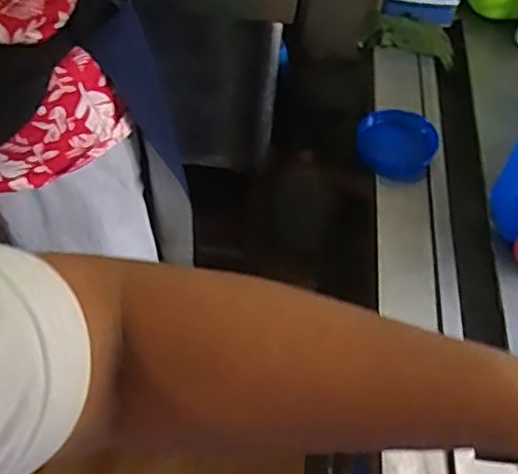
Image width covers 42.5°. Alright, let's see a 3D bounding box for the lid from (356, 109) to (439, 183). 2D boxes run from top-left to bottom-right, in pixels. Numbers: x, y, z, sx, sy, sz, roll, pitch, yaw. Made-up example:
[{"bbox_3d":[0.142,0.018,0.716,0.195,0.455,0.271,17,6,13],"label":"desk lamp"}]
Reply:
[{"bbox_3d":[0.217,-0.147,1.053,0.123,0.015,0.118,-4,70,10],"label":"lid"}]

